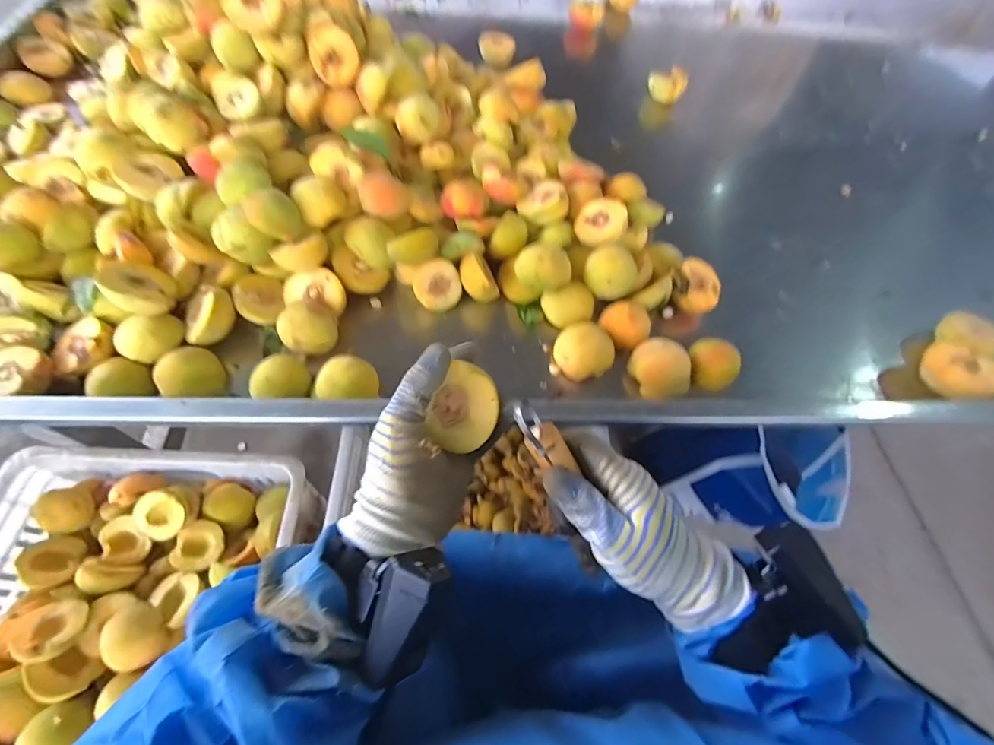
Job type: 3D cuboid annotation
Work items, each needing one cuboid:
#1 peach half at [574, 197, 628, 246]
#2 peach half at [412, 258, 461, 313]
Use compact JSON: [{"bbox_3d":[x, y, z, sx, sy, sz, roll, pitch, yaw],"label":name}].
[{"bbox_3d":[0.127,-0.179,0.533,0.058,0.023,0.058,16,83,25],"label":"peach half"},{"bbox_3d":[-0.072,-0.104,0.525,0.053,0.057,0.029,-14,21,-16],"label":"peach half"}]

